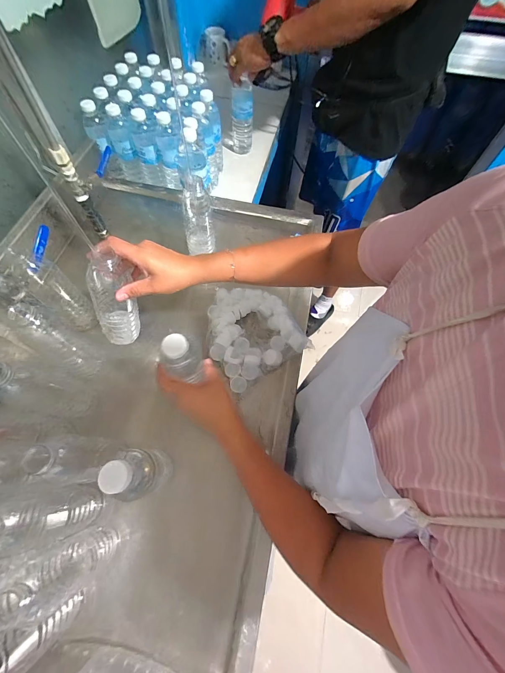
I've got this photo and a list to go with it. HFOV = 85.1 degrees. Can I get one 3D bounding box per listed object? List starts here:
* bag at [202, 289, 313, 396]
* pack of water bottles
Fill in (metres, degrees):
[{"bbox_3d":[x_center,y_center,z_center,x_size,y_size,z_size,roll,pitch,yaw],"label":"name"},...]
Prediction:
[{"bbox_3d":[-0.011,-0.015,0.569,0.181,0.038,0.202,-31,69,-15],"label":"bag"},{"bbox_3d":[-0.230,-0.563,0.745,0.306,0.179,0.280,11,65,3],"label":"pack of water bottles"}]

